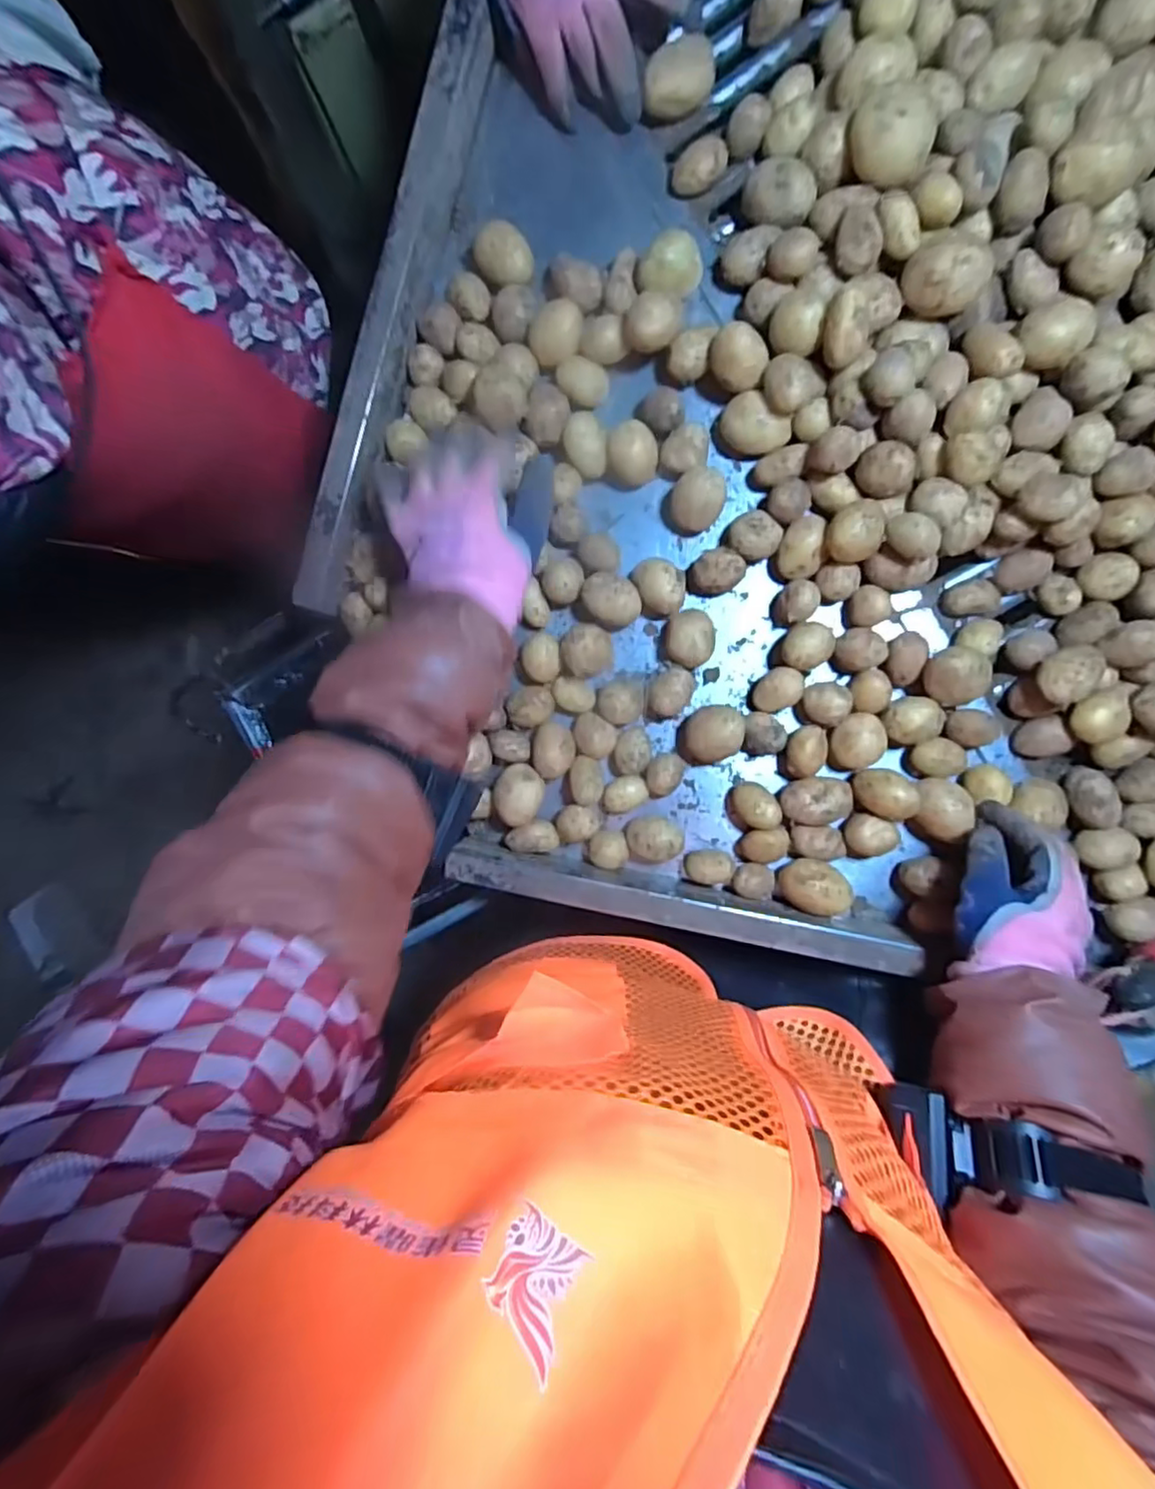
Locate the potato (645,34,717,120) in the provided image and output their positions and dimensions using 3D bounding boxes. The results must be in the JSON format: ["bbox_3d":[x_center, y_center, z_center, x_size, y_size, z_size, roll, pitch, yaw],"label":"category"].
[{"bbox_3d":[0.080,-0.516,0.489,0.052,0.041,0.036,5,93,5],"label":"potato"}]

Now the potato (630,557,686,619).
[{"bbox_3d":[0.068,-0.131,0.524,0.040,0.041,0.047,-10,91,6],"label":"potato"}]

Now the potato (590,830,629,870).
[{"bbox_3d":[0.028,0.090,0.538,0.032,0.023,0.031,3,93,5],"label":"potato"}]

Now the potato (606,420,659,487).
[{"bbox_3d":[0.045,-0.238,0.515,0.041,0.035,0.040,-2,92,6],"label":"potato"}]

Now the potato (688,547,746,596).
[{"bbox_3d":[0.114,-0.141,0.513,0.041,0.029,0.033,-14,91,6],"label":"potato"}]

